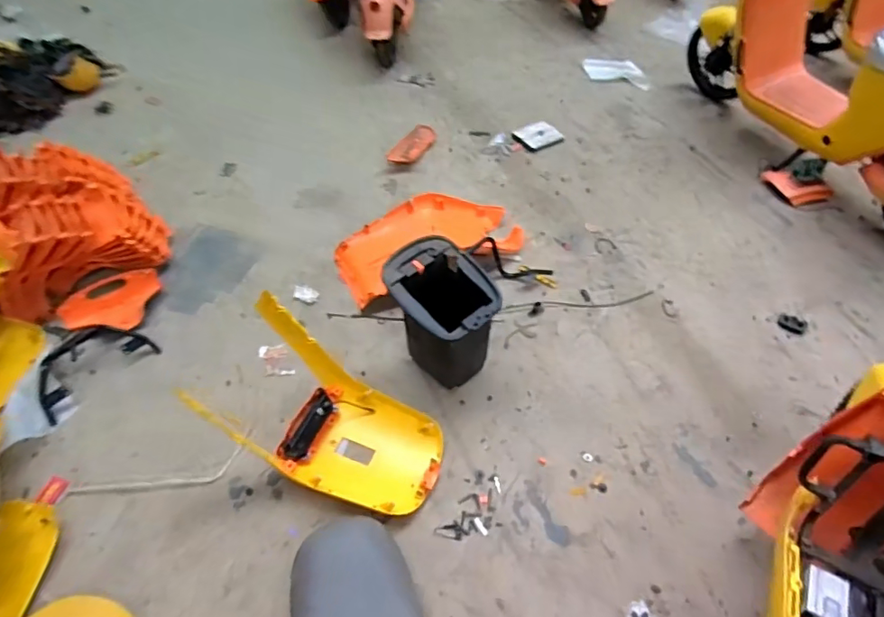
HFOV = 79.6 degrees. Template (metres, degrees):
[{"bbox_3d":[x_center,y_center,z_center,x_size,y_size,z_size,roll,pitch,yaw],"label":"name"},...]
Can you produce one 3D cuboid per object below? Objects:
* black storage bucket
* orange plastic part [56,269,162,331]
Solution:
[{"bbox_3d":[-0.002,0.025,1.481,0.242,0.307,0.312,-34,61,-26],"label":"black storage bucket"},{"bbox_3d":[-0.986,-0.011,1.579,0.271,0.069,0.168,-17,55,-16],"label":"orange plastic part"}]

